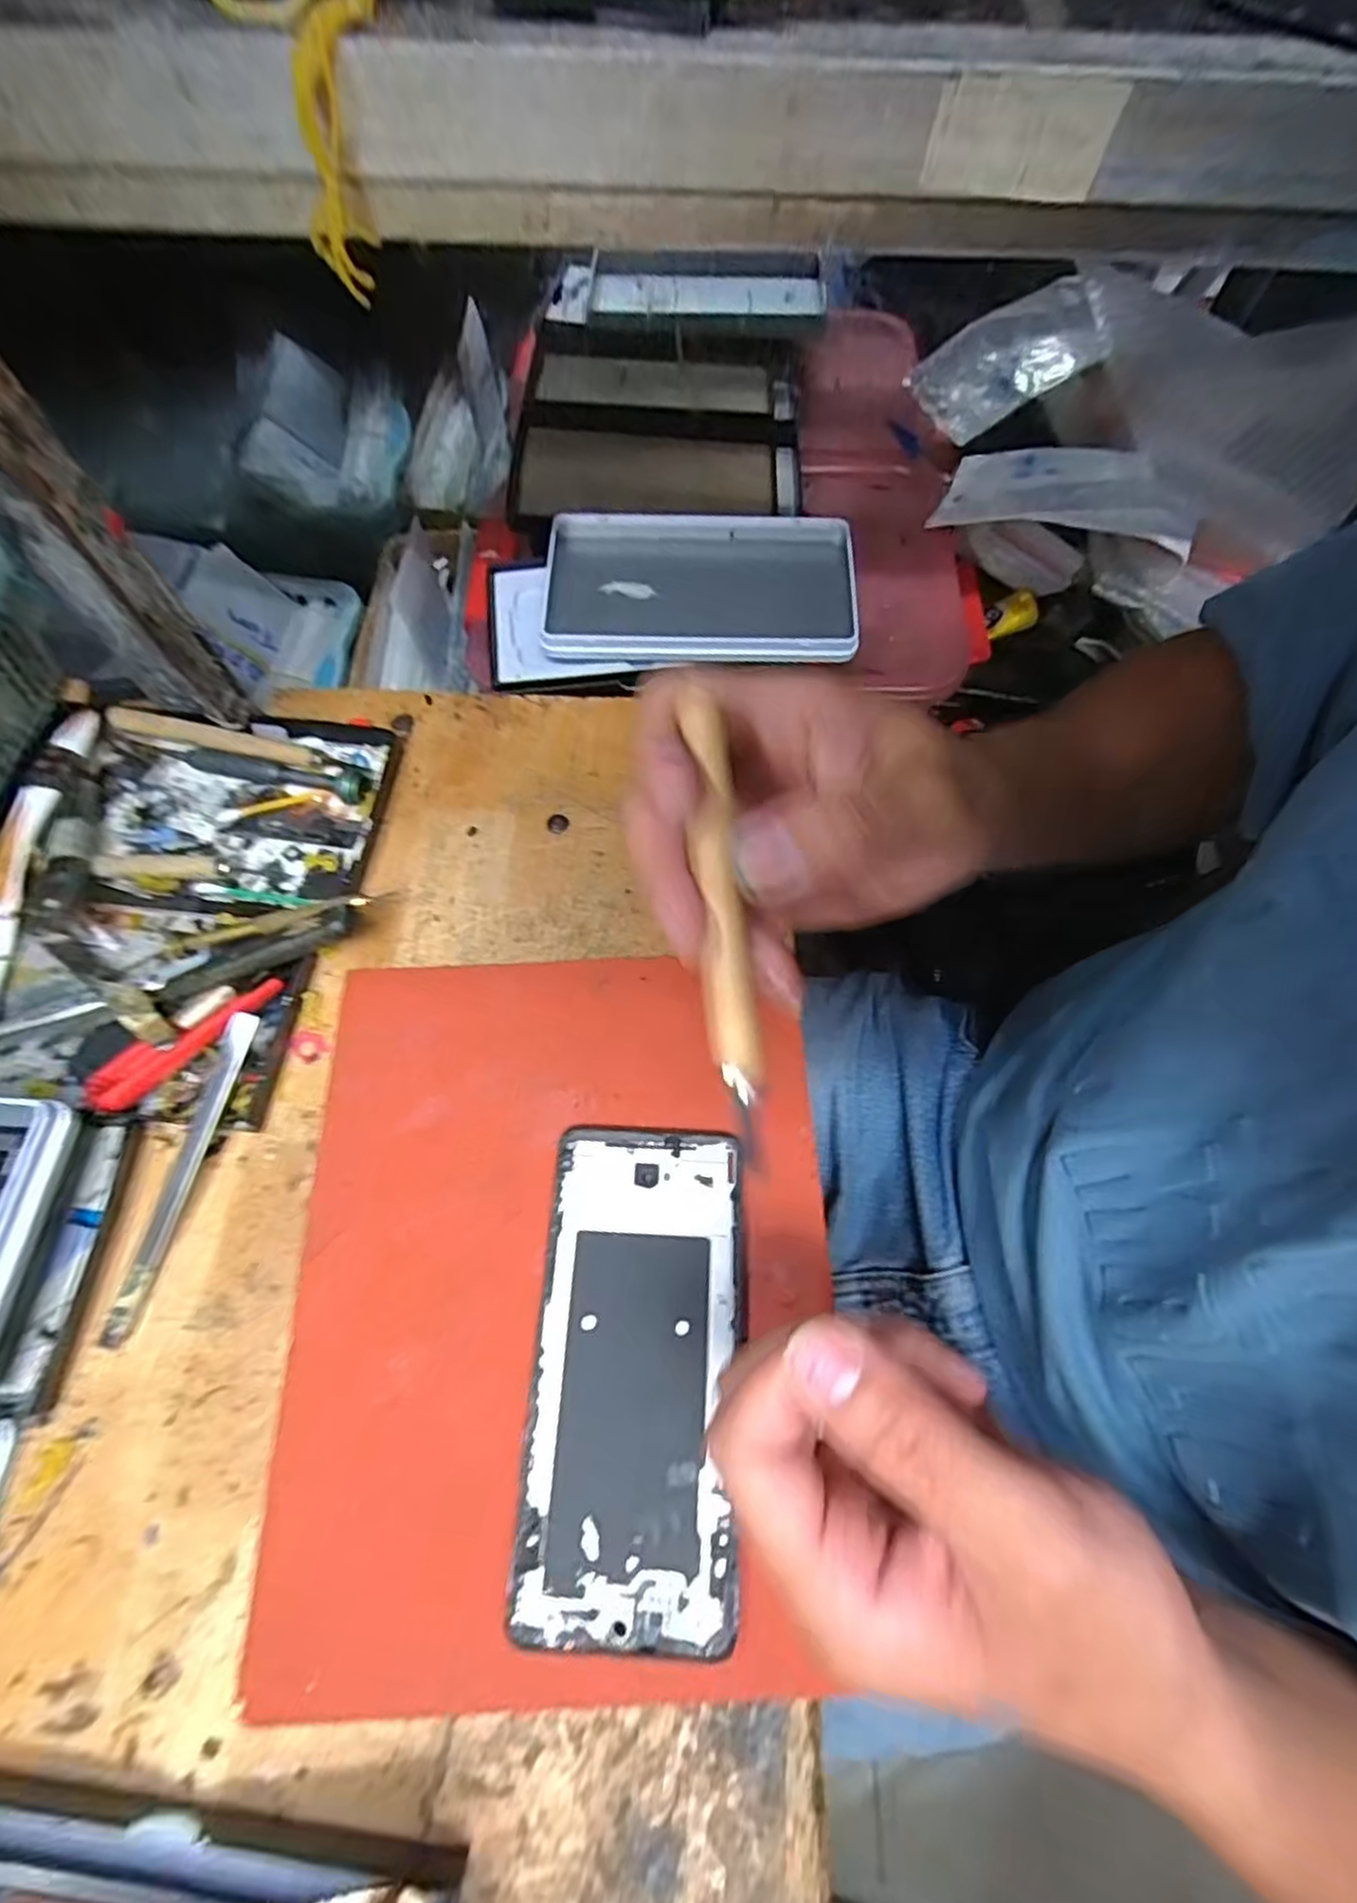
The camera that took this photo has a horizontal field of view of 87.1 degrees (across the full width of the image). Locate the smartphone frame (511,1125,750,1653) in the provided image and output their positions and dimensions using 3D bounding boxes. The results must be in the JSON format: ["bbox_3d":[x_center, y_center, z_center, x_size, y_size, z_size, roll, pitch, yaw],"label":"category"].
[{"bbox_3d":[-0.014,0.144,0.255,0.072,0.011,0.157,2,66,1],"label":"smartphone frame"}]

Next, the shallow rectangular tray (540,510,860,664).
[{"bbox_3d":[0.013,-0.217,0.420,0.182,0.017,0.100,1,66,0],"label":"shallow rectangular tray"}]

